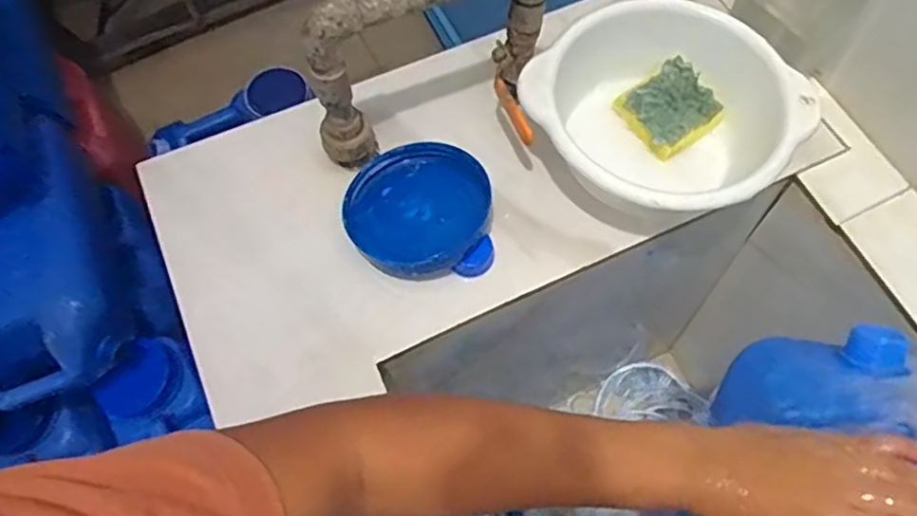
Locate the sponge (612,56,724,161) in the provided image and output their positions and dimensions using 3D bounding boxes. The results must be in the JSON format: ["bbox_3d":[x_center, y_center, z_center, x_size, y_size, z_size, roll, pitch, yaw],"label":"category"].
[{"bbox_3d":[0.190,-0.135,0.574,0.072,0.034,0.074,-33,70,-13],"label":"sponge"}]

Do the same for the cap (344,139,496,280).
[{"bbox_3d":[-0.034,-0.039,0.544,0.119,0.038,0.121,0,66,1],"label":"cap"}]

